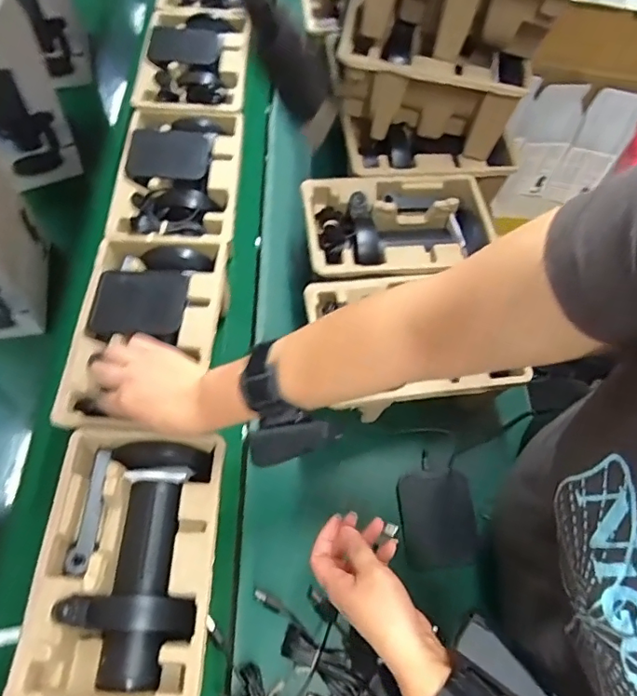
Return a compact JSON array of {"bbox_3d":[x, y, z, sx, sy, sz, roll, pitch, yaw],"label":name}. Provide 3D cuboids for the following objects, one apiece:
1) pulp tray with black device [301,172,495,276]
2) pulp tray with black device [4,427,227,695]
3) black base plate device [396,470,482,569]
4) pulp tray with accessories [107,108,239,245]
[{"bbox_3d":[0.101,-0.148,0.648,0.230,0.051,0.146,-5,54,-9],"label":"pulp tray with black device"},{"bbox_3d":[-0.167,0.194,0.474,0.148,0.072,0.226,3,53,-3],"label":"pulp tray with black device"},{"bbox_3d":[0.130,0.187,0.575,0.080,0.009,0.097,-11,69,12],"label":"black base plate device"},{"bbox_3d":[-0.175,-0.217,0.665,0.151,0.045,0.222,2,53,-4],"label":"pulp tray with accessories"}]

